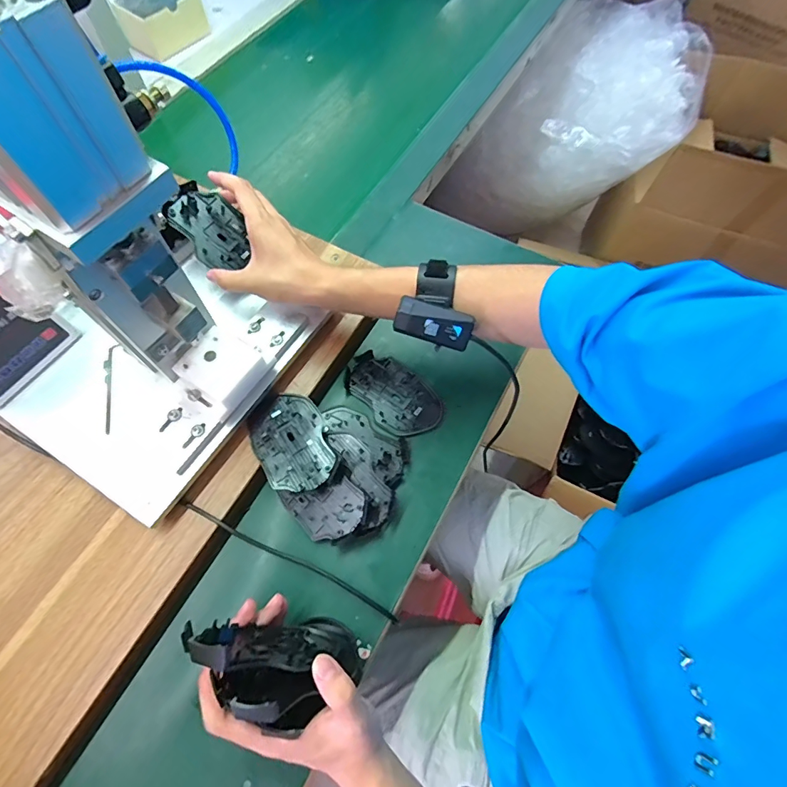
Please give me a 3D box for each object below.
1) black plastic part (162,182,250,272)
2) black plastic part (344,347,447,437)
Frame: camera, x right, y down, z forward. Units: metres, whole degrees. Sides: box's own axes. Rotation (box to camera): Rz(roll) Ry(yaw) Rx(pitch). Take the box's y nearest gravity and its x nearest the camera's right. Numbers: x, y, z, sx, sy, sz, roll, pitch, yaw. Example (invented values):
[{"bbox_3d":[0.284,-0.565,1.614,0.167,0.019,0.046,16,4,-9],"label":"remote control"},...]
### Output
[{"bbox_3d":[-0.195,-0.179,0.470,0.092,0.011,0.065,49,64,-8],"label":"black plastic part"},{"bbox_3d":[0.001,0.000,0.500,0.072,0.017,0.116,-40,73,-18],"label":"black plastic part"}]

